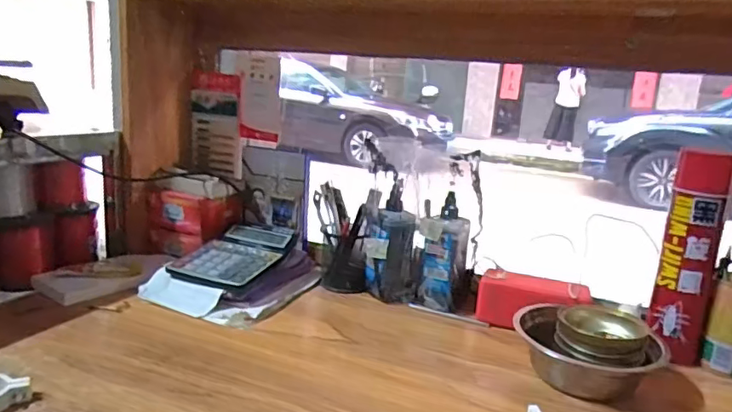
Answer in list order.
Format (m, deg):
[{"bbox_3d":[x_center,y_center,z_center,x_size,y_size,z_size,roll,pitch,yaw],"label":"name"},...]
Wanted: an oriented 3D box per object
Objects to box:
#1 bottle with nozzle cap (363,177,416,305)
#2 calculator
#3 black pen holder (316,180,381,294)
[{"bbox_3d":[0.037,0.063,0.838,0.077,0.171,0.062,4,13,-2],"label":"bottle with nozzle cap"},{"bbox_3d":[-0.202,0.074,0.846,0.125,0.019,0.174,9,24,16],"label":"calculator"},{"bbox_3d":[-0.036,0.057,0.879,0.104,0.152,0.074,4,13,-2],"label":"black pen holder"}]

